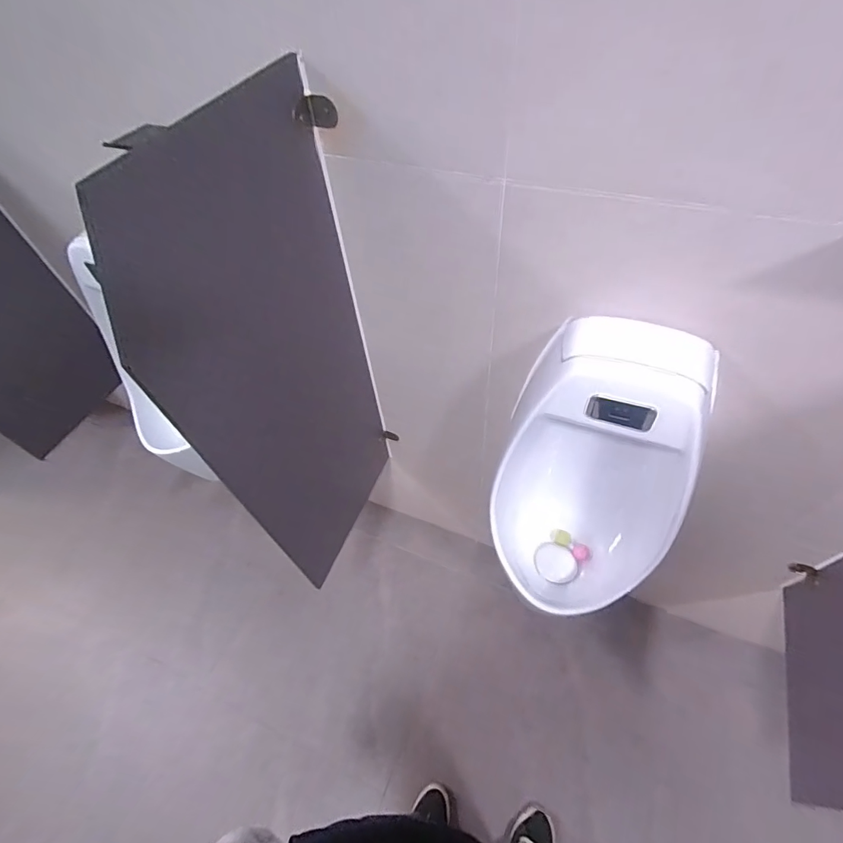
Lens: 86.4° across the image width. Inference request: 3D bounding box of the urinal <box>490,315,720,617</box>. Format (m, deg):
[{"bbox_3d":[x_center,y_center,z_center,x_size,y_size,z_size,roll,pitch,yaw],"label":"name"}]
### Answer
[{"bbox_3d":[0.288,0.132,0.798,0.308,0.574,0.297,15,55,16],"label":"urinal"}]

